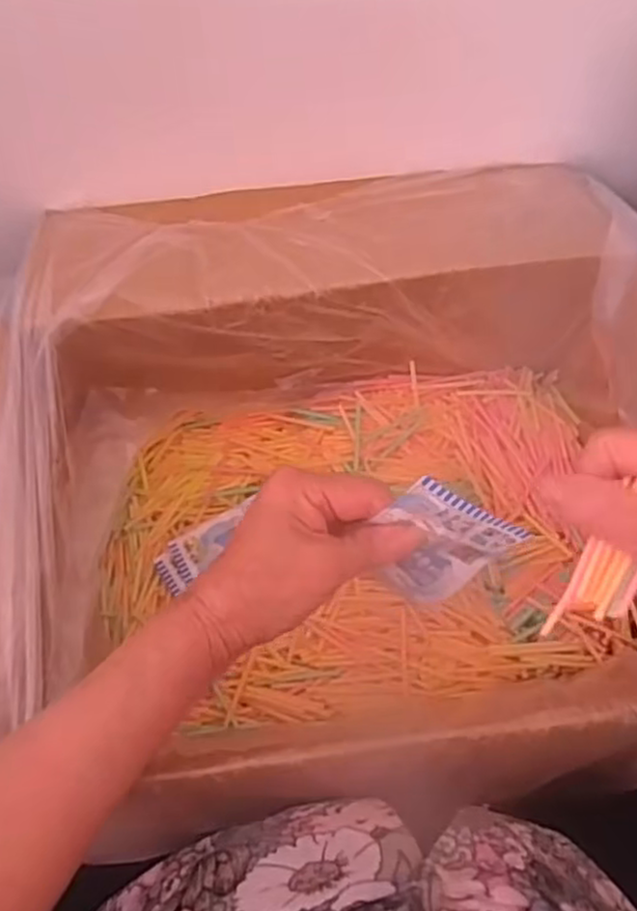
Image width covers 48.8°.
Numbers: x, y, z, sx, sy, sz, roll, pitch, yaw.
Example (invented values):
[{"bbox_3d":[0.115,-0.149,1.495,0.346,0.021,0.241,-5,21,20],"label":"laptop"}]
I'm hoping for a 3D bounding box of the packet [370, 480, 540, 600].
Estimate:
[{"bbox_3d":[0.056,0.047,0.361,0.065,0.080,0.009,31,43,-19],"label":"packet"}]

